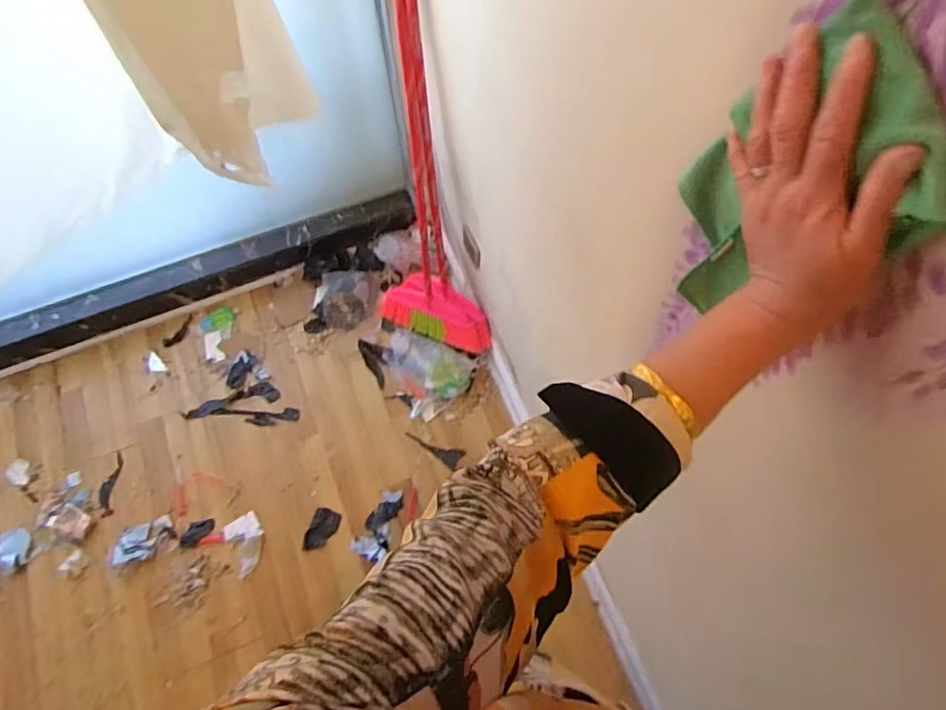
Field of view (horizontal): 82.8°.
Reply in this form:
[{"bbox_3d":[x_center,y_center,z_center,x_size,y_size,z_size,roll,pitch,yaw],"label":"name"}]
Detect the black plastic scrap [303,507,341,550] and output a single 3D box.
[{"bbox_3d":[-0.397,0.462,1.411,0.071,0.015,0.110,20,69,7],"label":"black plastic scrap"}]

